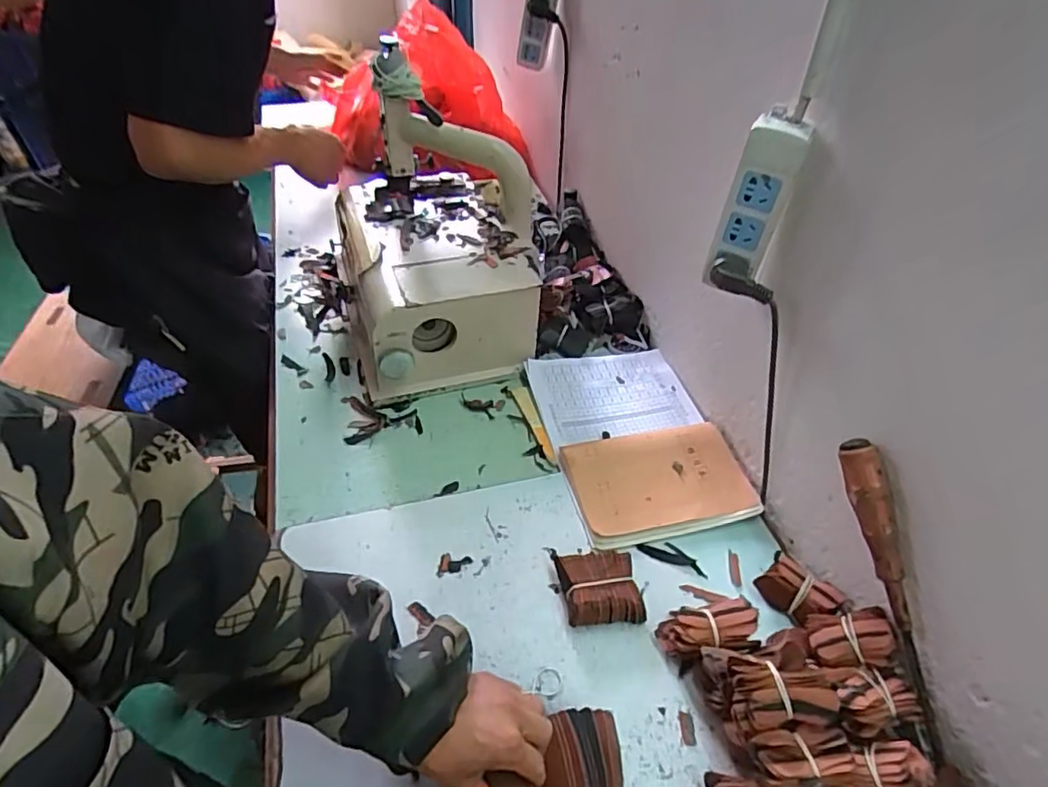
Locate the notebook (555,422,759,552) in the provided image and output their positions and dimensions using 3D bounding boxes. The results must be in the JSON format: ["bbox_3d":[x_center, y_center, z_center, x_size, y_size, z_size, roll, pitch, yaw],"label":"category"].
[{"bbox_3d":[0.162,0.105,0.715,0.206,0.017,0.142,-10,49,-11],"label":"notebook"}]

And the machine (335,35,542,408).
[{"bbox_3d":[-0.124,-0.225,0.834,0.277,0.308,0.334,-12,49,-13],"label":"machine"}]

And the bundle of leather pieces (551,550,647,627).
[{"bbox_3d":[0.076,0.200,0.606,0.075,0.031,0.073,-8,48,-9],"label":"bundle of leather pieces"}]

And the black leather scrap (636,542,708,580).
[{"bbox_3d":[0.166,0.178,0.656,0.076,0.008,0.025,19,50,15],"label":"black leather scrap"}]

